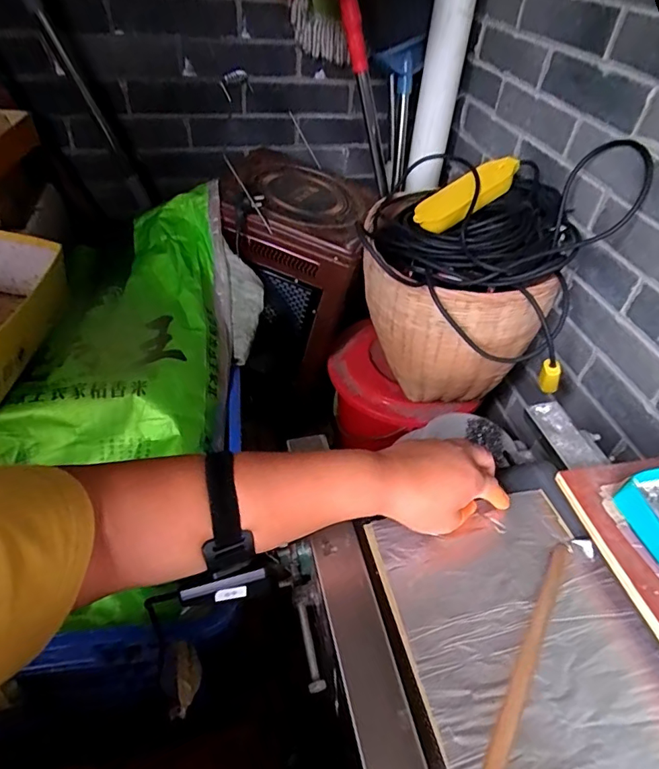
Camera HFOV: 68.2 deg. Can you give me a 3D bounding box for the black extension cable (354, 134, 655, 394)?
[{"bbox_3d":[0.239,-0.224,0.762,0.356,0.239,0.298,19,46,14],"label":"black extension cable"}]

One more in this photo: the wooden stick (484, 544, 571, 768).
[{"bbox_3d":[0.137,0.194,0.336,0.014,0.008,0.266,28,34,23],"label":"wooden stick"}]

